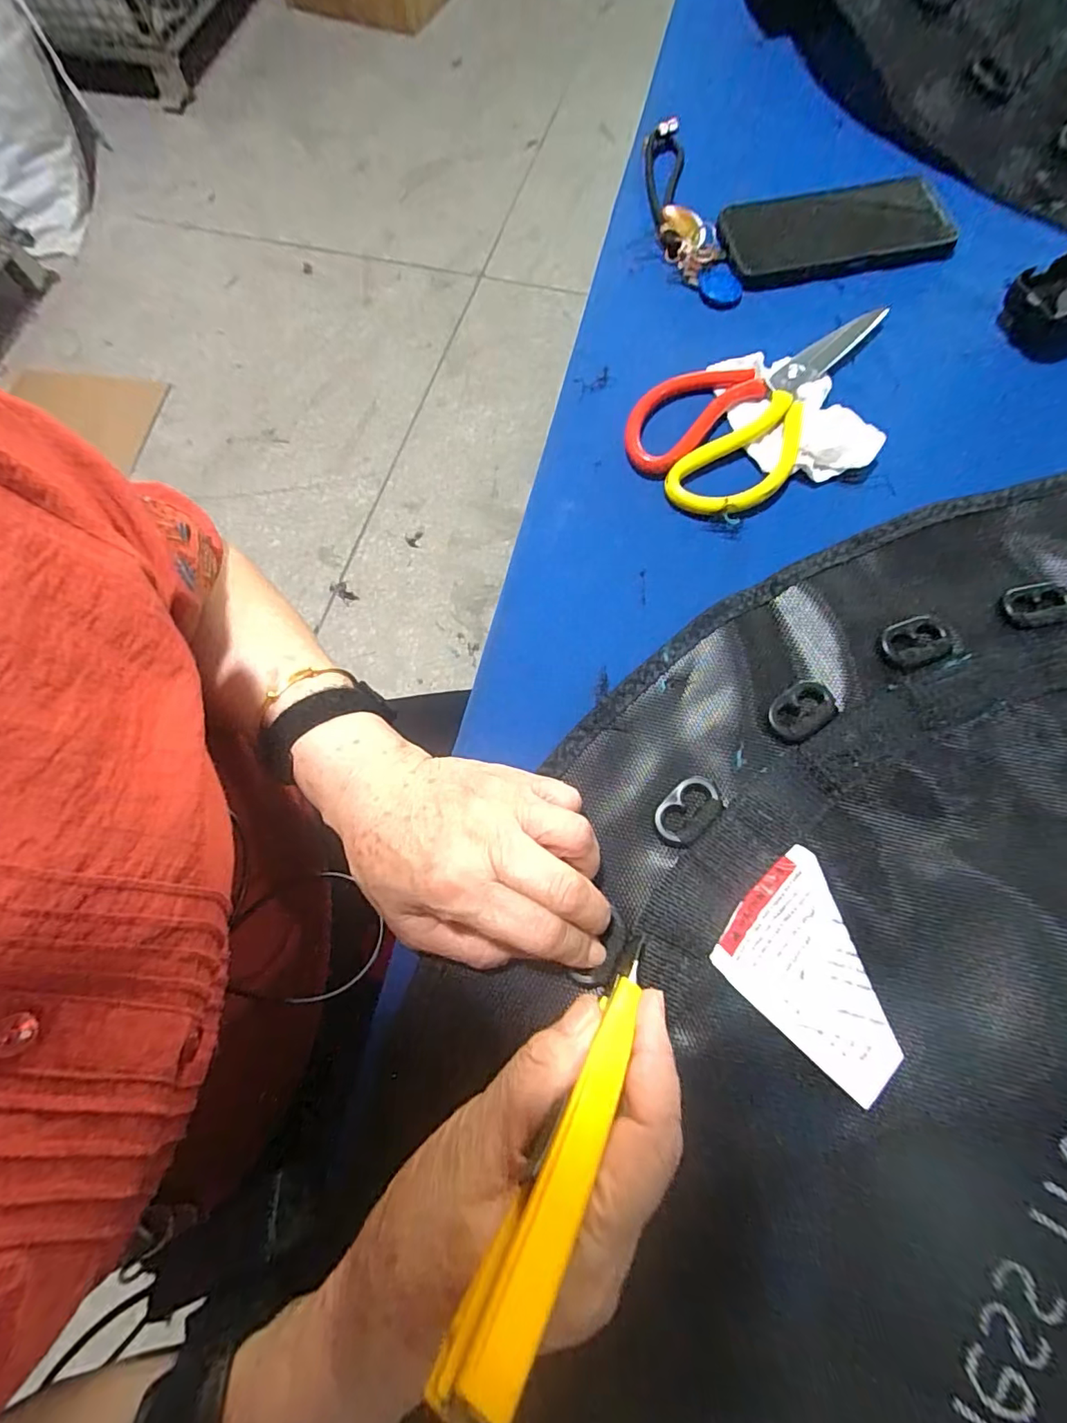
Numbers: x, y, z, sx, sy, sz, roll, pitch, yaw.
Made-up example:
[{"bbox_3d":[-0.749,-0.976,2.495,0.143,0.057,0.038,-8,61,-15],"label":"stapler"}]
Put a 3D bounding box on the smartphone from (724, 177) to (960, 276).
[{"bbox_3d":[0.232,-0.373,0.414,0.167,0.013,0.075,-8,73,1],"label":"smartphone"}]

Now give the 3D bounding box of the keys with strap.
[{"bbox_3d":[0.117,-0.400,0.426,0.047,0.018,0.197,-11,73,0],"label":"keys with strap"}]

